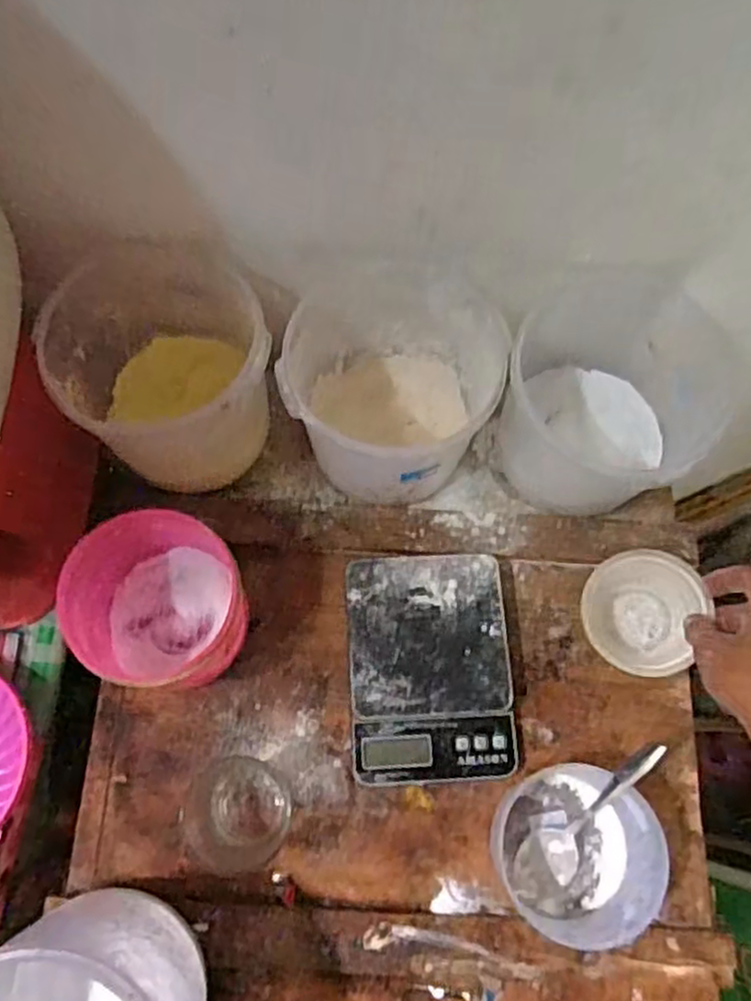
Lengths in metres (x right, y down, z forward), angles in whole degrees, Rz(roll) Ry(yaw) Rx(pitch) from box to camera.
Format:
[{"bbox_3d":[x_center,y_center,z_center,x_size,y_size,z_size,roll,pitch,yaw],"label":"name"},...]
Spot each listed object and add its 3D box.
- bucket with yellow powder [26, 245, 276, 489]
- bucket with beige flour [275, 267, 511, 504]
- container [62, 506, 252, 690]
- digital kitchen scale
[{"bbox_3d":[-0.160,-0.092,0.588,0.148,0.148,0.170,-28,74,-10],"label":"bucket with yellow powder"},{"bbox_3d":[0.009,-0.089,0.594,0.146,0.137,0.143,0,71,-1],"label":"bucket with beige flour"},{"bbox_3d":[-0.160,0.079,0.562,0.117,0.102,0.113,0,71,-1],"label":"container"},{"bbox_3d":[0.044,0.134,0.586,0.124,0.032,0.173,-3,71,-2],"label":"digital kitchen scale"}]

